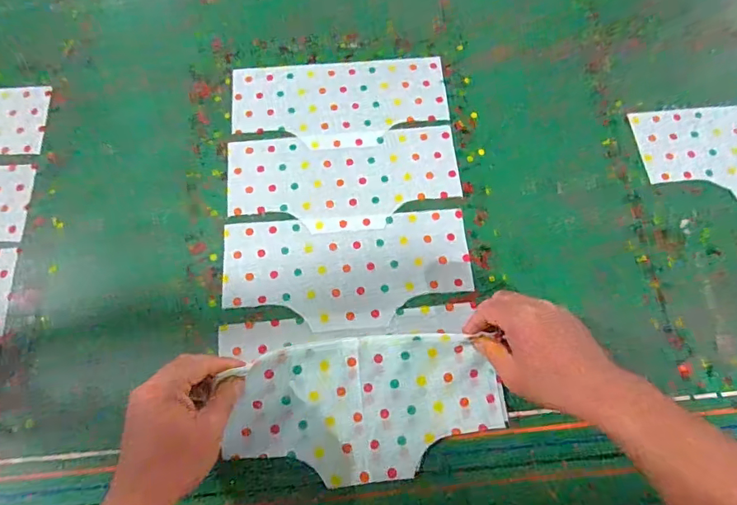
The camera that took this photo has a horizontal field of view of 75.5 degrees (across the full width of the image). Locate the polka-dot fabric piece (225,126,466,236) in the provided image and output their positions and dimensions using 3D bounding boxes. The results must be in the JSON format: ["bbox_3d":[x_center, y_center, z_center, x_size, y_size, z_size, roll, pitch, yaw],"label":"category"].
[{"bbox_3d":[-0.030,-0.091,0.599,0.287,0.008,0.136,-5,70,-1],"label":"polka-dot fabric piece"}]

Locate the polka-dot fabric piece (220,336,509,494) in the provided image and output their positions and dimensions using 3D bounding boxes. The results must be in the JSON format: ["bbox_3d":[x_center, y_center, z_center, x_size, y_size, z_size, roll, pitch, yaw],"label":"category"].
[{"bbox_3d":[0.005,0.158,0.480,0.265,0.027,0.139,-4,84,-7],"label":"polka-dot fabric piece"}]

